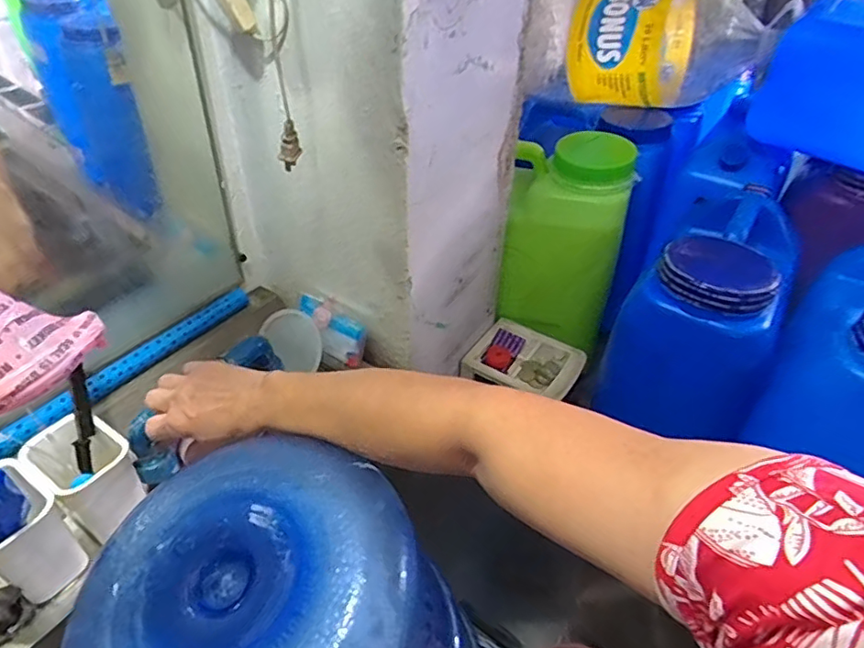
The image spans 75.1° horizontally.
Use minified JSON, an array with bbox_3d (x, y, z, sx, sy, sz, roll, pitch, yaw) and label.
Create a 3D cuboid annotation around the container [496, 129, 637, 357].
[{"bbox_3d":[0.217,-0.143,0.929,0.184,0.293,0.155,10,41,9],"label":"container"}]

